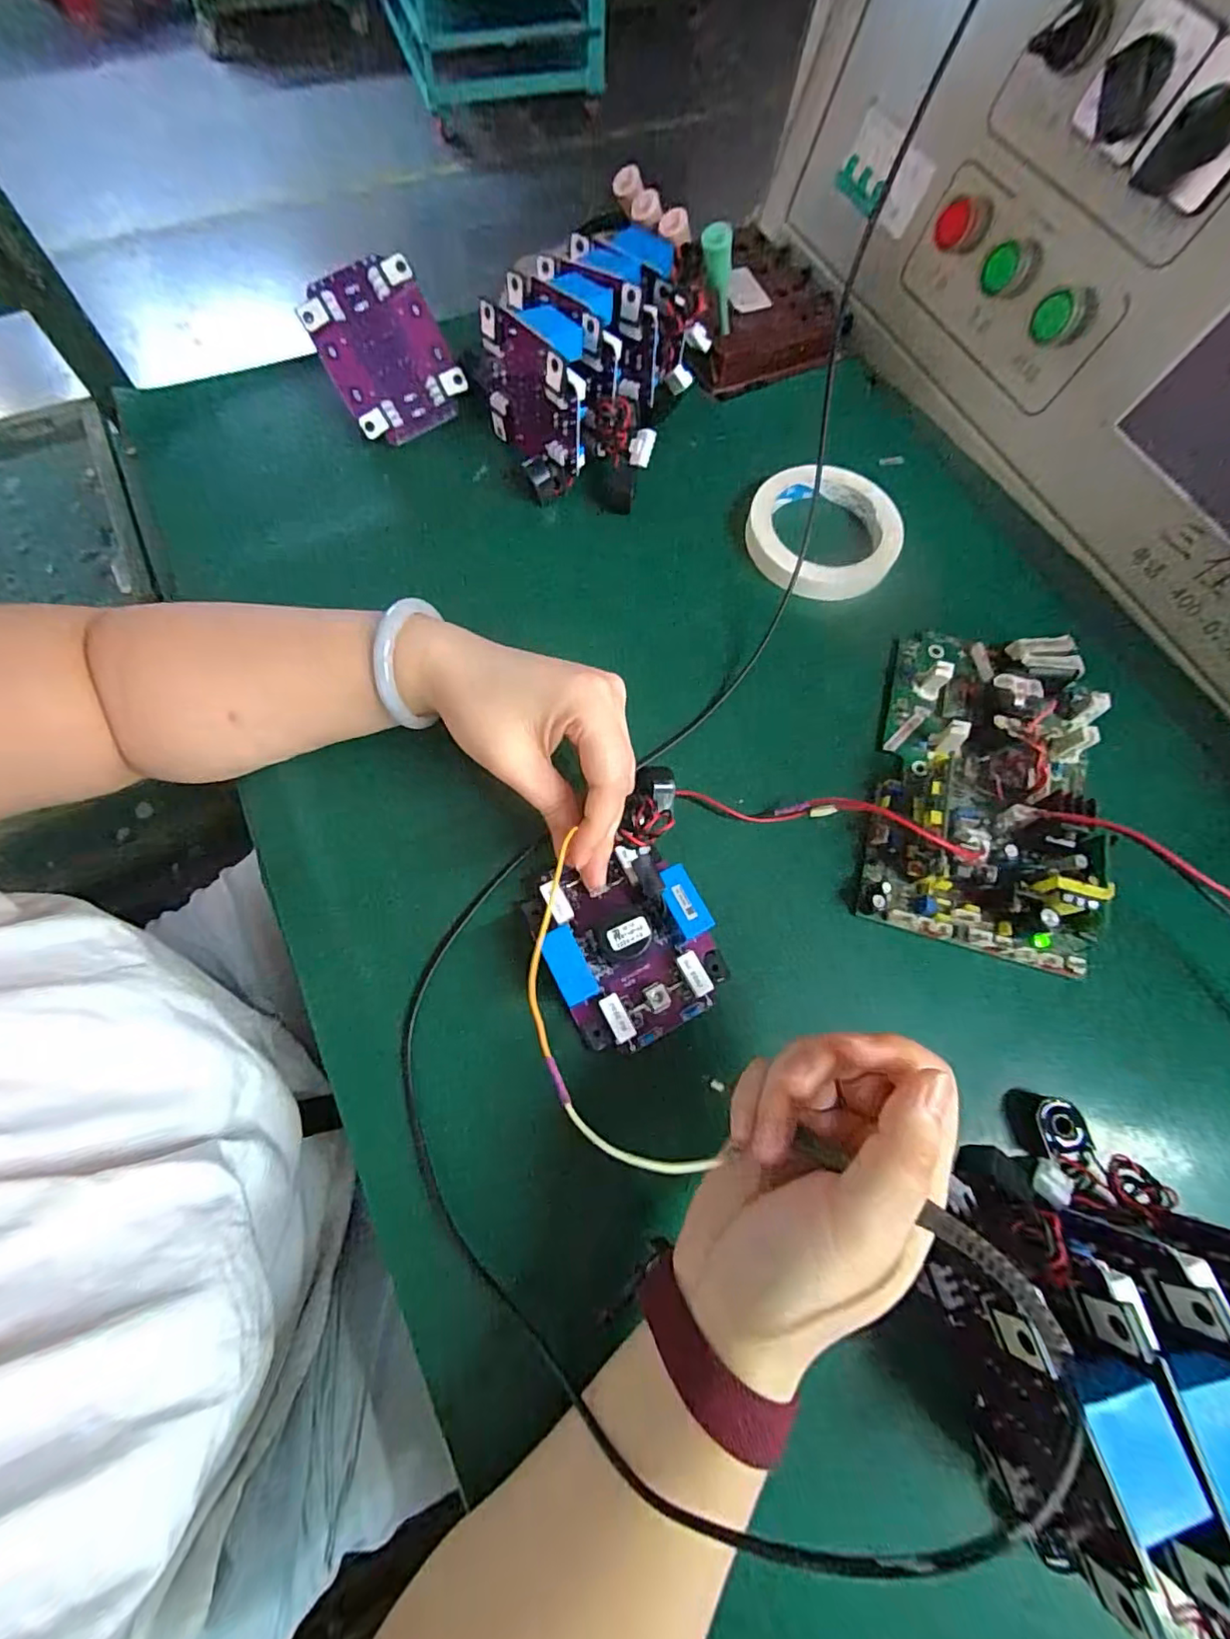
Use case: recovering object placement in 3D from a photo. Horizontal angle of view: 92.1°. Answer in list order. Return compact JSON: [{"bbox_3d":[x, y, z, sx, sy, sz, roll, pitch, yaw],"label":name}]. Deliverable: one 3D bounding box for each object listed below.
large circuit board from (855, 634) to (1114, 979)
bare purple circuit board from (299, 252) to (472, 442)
[{"bbox_3d":[0.217,-0.025,0.336,0.118,0.031,0.191,16,69,4],"label":"large circuit board"},{"bbox_3d":[-0.158,-0.322,0.410,0.078,0.015,0.098,-29,111,-2],"label":"bare purple circuit board"}]

